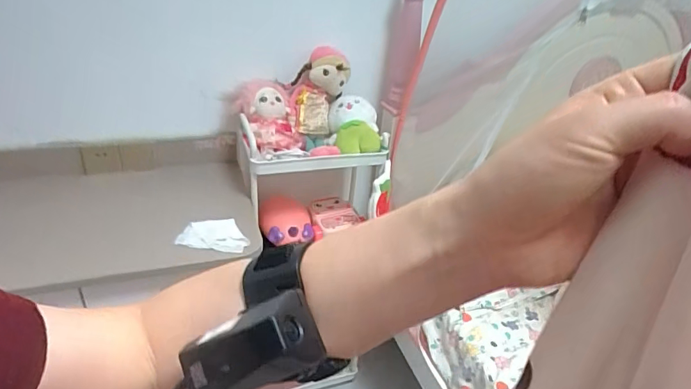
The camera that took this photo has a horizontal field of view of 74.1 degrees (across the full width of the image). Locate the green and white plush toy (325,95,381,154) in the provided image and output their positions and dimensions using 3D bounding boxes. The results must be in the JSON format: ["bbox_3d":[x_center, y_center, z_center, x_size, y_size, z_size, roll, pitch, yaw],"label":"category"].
[{"bbox_3d":[0.026,-0.185,1.214,0.143,0.101,0.160,4,30,-1],"label":"green and white plush toy"}]

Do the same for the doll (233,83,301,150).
[{"bbox_3d":[-0.202,-0.203,1.168,0.171,0.137,0.148,-1,30,-8],"label":"doll"}]

